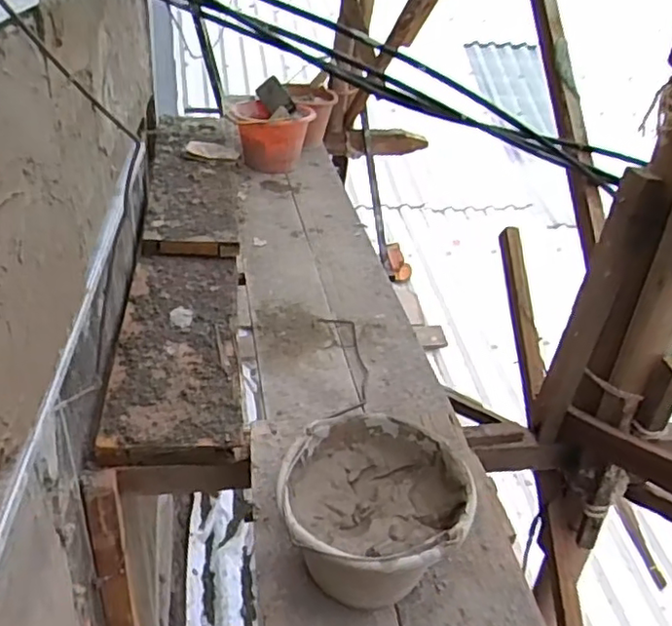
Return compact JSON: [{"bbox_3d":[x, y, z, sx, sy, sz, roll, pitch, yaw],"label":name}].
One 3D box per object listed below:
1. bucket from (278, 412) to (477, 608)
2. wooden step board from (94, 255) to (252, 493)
[{"bbox_3d":[0.049,0.285,0.875,0.240,0.168,0.240,4,32,-2],"label":"bucket"},{"bbox_3d":[-0.329,0.073,1.366,0.259,0.061,0.728,-1,33,-9],"label":"wooden step board"}]

